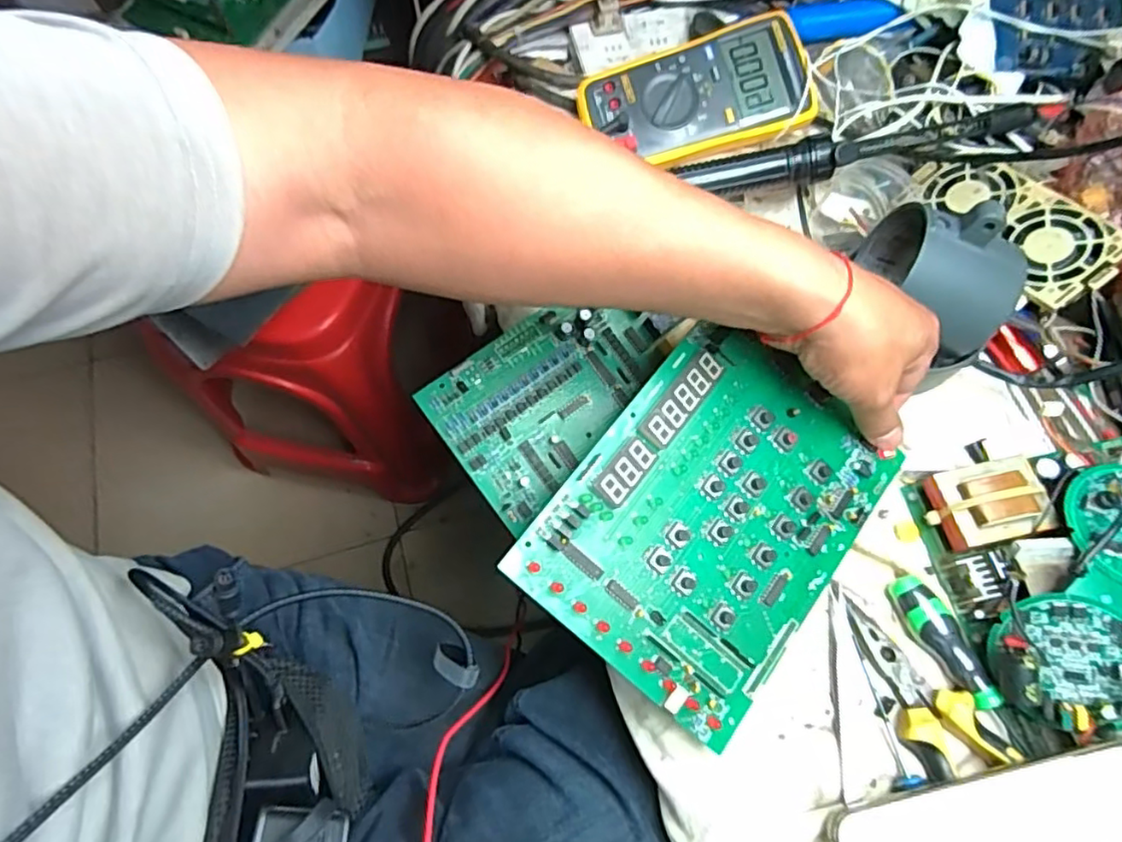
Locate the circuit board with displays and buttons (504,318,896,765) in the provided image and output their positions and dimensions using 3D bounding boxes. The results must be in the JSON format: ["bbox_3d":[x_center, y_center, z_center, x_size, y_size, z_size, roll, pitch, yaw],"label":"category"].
[{"bbox_3d":[0.091,0.055,0.357,0.166,0.011,0.202,41,75,-3],"label":"circuit board with displays and buttons"}]

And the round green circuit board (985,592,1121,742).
[{"bbox_3d":[0.269,0.129,0.329,0.067,0.016,0.068,-4,81,26],"label":"round green circuit board"}]

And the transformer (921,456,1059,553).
[{"bbox_3d":[0.260,0.051,0.383,0.055,0.031,0.047,-9,69,-4],"label":"transformer"}]

